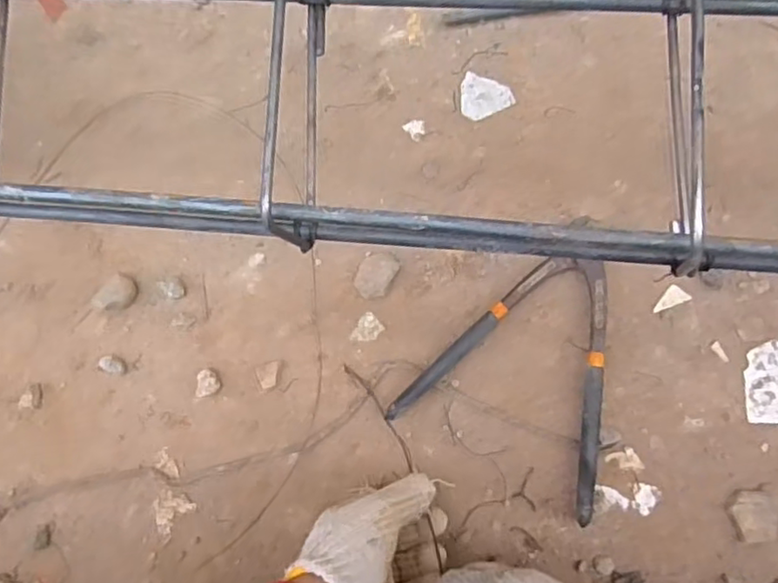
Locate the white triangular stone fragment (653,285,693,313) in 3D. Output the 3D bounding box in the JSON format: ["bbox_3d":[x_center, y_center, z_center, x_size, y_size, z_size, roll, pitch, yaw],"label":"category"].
[{"bbox_3d":[0.220,0.005,0.497,0.031,0.004,0.016,-21,80,2],"label":"white triangular stone fragment"}]

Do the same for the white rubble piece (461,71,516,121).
[{"bbox_3d":[0.080,-0.163,0.543,0.047,0.004,0.037,28,85,9],"label":"white rubble piece"}]

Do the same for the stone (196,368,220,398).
[{"bbox_3d":[-0.150,0.076,0.525,0.020,0.004,0.022,-1,81,5],"label":"stone"}]

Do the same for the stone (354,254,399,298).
[{"bbox_3d":[-0.012,-0.014,0.521,0.029,0.015,0.039,27,85,8],"label":"stone"}]

